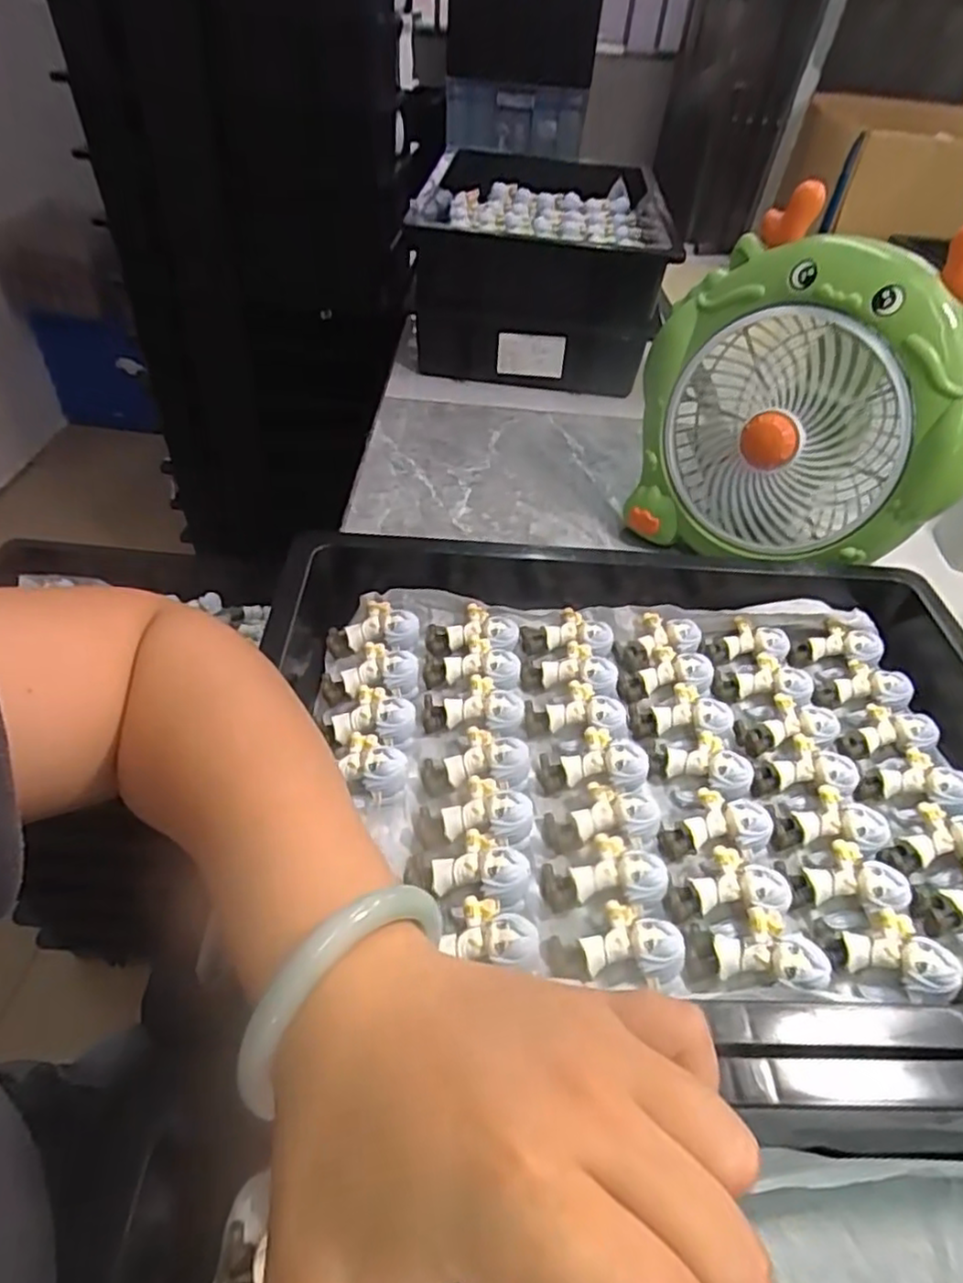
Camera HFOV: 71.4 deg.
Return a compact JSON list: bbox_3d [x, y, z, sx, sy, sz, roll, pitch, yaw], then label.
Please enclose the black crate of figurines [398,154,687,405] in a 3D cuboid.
[{"bbox_3d":[0.077,-0.498,0.909,0.293,0.188,0.430,9,45,3],"label":"black crate of figurines"}]

